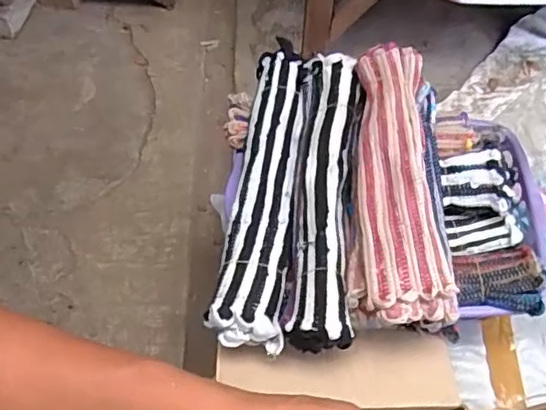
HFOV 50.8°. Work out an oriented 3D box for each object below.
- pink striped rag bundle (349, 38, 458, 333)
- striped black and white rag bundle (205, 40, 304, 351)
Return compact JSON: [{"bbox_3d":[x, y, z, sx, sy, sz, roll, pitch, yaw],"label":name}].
[{"bbox_3d":[0.152,-0.036,0.712,0.110,0.087,0.360,0,59,0],"label":"pink striped rag bundle"},{"bbox_3d":[-0.016,-0.027,0.756,0.084,0.072,0.423,4,59,2],"label":"striped black and white rag bundle"}]

